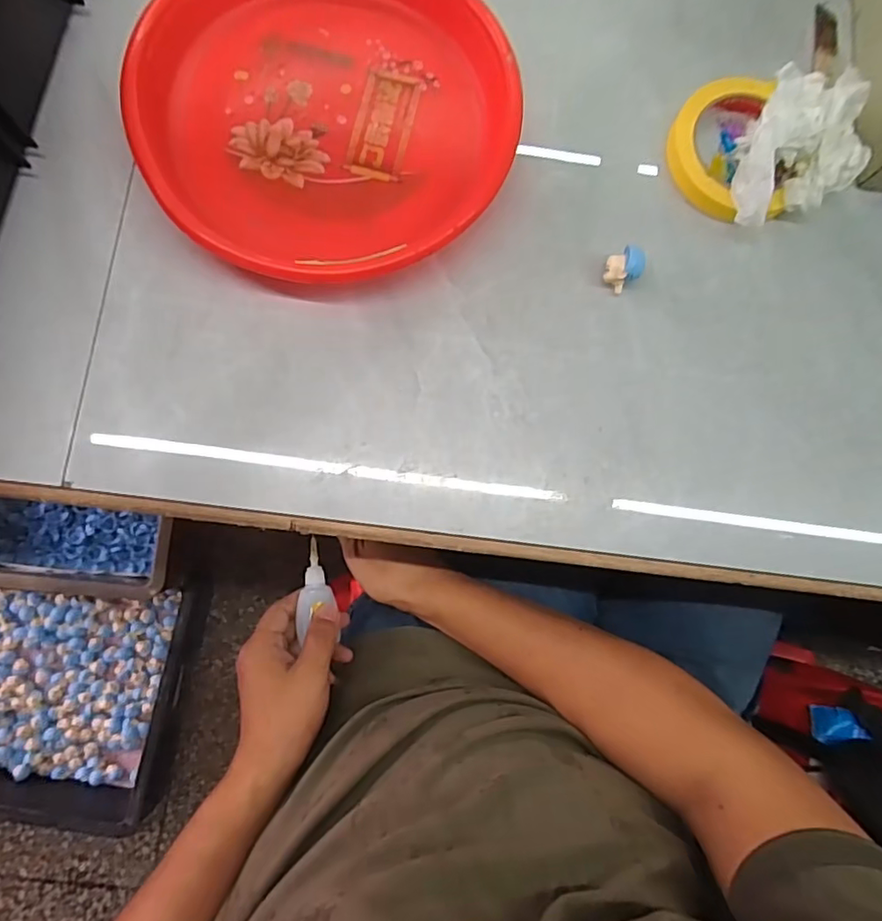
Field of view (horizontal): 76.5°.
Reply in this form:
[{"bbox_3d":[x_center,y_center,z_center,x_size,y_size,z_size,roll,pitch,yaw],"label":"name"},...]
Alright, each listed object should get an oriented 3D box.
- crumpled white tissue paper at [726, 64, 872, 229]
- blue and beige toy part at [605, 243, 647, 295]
[{"bbox_3d":[0.243,-0.218,0.393,0.094,0.050,0.087,-19,85,-5],"label":"crumpled white tissue paper"},{"bbox_3d":[0.125,-0.131,0.387,0.025,0.027,0.023,0,84,-3],"label":"blue and beige toy part"}]

